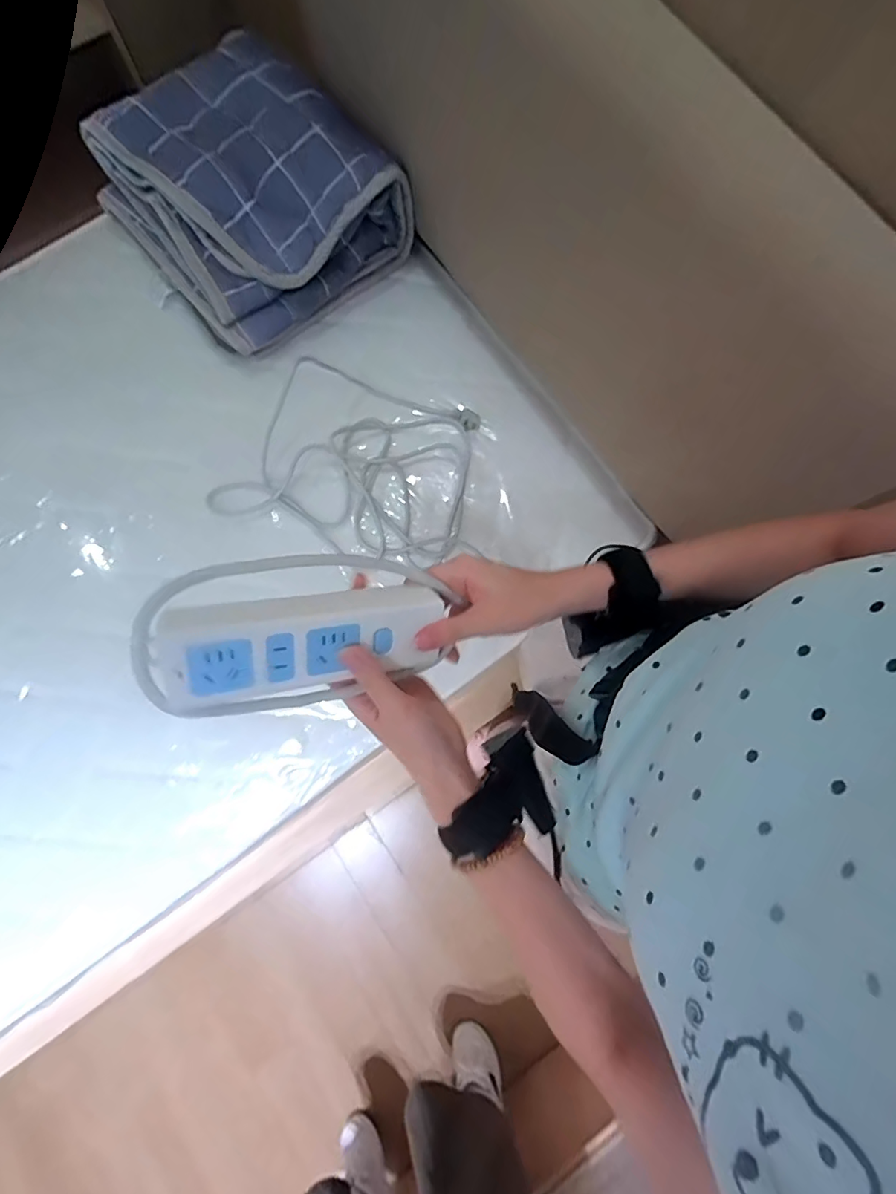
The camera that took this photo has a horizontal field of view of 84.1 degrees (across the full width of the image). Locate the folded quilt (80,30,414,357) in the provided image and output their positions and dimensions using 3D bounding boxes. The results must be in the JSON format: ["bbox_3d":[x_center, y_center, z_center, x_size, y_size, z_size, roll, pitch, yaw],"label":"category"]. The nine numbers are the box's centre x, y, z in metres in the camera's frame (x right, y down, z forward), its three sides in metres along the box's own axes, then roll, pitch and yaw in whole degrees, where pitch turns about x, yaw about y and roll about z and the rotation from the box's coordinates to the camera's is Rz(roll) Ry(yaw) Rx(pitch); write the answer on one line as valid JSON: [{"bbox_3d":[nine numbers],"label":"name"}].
[{"bbox_3d":[-0.340,-0.690,0.859,0.386,0.169,0.425,-41,82,-7],"label":"folded quilt"}]

